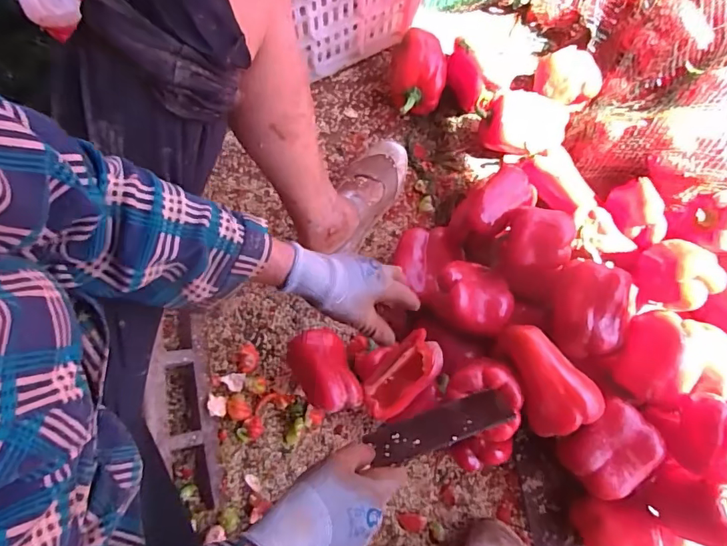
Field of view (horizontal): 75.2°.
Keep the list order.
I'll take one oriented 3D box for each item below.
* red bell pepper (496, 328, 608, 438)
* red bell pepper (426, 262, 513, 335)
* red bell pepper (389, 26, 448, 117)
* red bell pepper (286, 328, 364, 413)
[{"bbox_3d":[0.202,0.120,0.533,0.073,0.060,0.124,-38,80,-8],"label":"red bell pepper"},{"bbox_3d":[0.148,0.031,0.629,0.102,0.064,0.091,32,79,7],"label":"red bell pepper"},{"bbox_3d":[0.084,-0.314,0.752,0.090,0.083,0.121,6,77,2],"label":"red bell pepper"},{"bbox_3d":[-0.052,0.127,0.612,0.072,0.046,0.109,-25,78,-5],"label":"red bell pepper"}]

